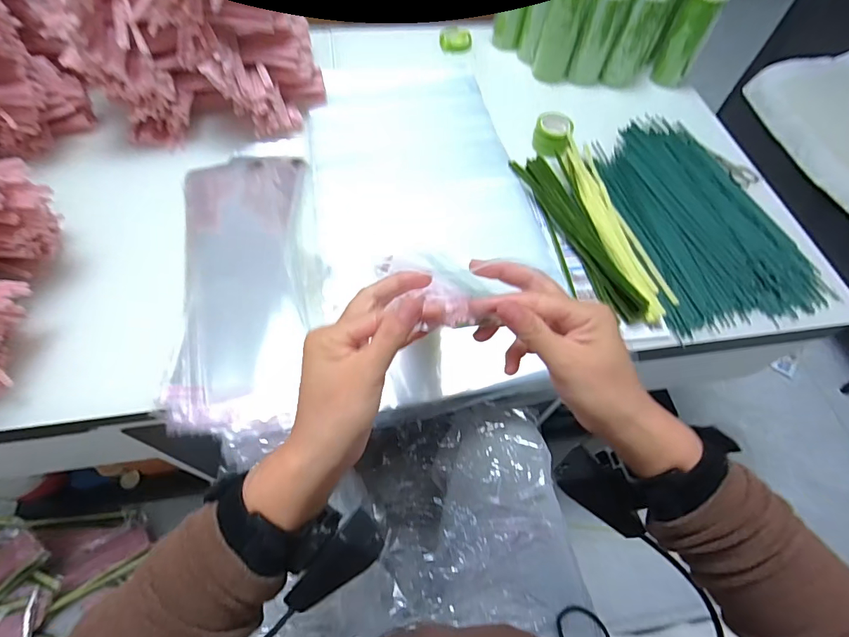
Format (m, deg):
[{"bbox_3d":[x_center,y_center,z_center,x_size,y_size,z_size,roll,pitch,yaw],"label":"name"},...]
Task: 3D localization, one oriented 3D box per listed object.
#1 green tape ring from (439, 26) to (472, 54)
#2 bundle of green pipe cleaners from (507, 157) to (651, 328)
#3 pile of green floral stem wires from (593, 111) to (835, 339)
[{"bbox_3d":[0.063,-0.557,0.864,0.062,0.021,0.055,7,60,1],"label":"green tape ring"},{"bbox_3d":[0.209,-0.123,0.611,0.075,0.030,0.296,-10,62,-9],"label":"bundle of green pipe cleaners"},{"bbox_3d":[0.413,-0.169,0.663,0.245,0.020,0.401,-6,61,-7],"label":"pile of green floral stem wires"}]

